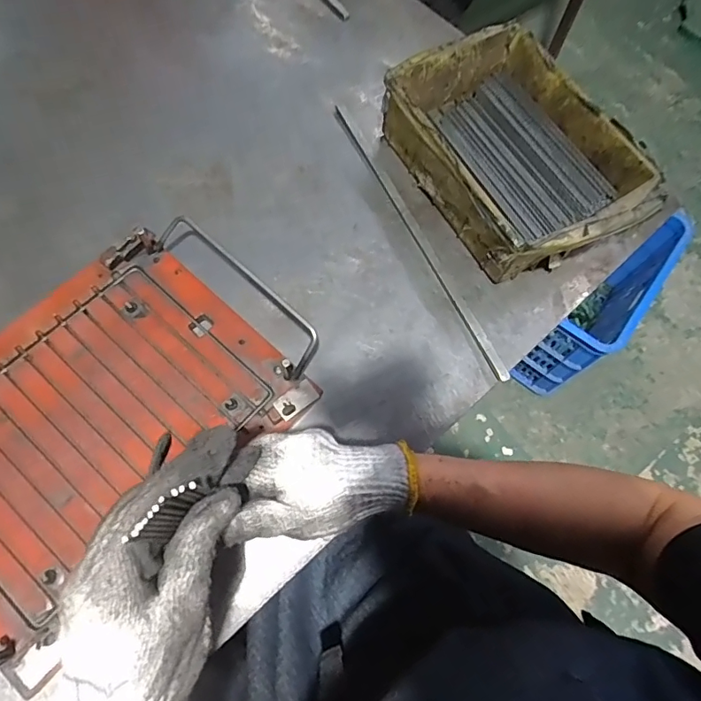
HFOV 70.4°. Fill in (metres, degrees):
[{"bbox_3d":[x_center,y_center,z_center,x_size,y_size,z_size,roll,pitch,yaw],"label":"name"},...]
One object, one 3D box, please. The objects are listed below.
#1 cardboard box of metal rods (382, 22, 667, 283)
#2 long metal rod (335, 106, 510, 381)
[{"bbox_3d":[0.167,-0.203,0.516,0.181,0.071,0.262,-28,72,-13],"label":"cardboard box of metal rods"},{"bbox_3d":[0.067,-0.125,0.518,0.012,0.008,0.356,-24,71,-12],"label":"long metal rod"}]

